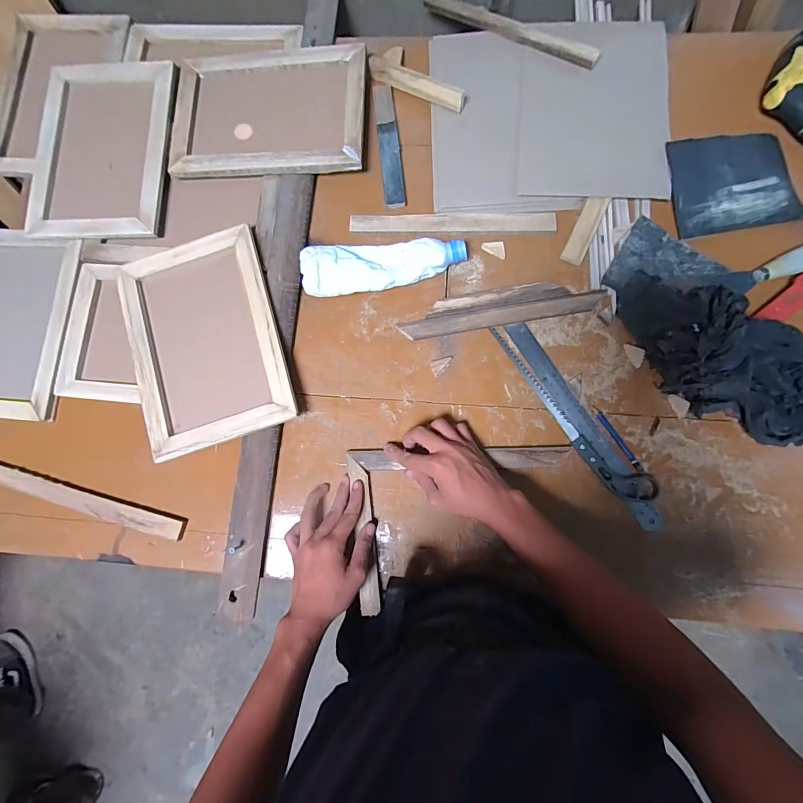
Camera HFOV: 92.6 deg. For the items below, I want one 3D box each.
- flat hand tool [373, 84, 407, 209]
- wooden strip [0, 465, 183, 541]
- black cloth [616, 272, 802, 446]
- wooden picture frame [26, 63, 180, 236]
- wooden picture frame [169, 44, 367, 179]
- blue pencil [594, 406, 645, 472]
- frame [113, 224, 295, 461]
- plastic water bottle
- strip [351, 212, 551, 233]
[{"bbox_3d":[-0.019,-0.390,0.582,0.030,0.007,0.204,-7,83,3],"label":"flat hand tool"},{"bbox_3d":[-0.470,0.134,0.539,0.350,0.013,0.026,15,84,5],"label":"wooden strip"},{"bbox_3d":[0.412,-0.059,0.479,0.296,0.063,0.156,30,87,8],"label":"black cloth"},{"bbox_3d":[-0.463,-0.397,0.596,0.209,0.014,0.282,2,83,4],"label":"wooden picture frame"},{"bbox_3d":[-0.204,-0.452,0.587,0.295,0.021,0.220,0,83,4],"label":"wooden picture frame"},{"bbox_3d":[0.285,0.049,0.505,0.010,0.005,0.098,-32,82,-1],"label":"blue pencil"},{"bbox_3d":[-0.277,-0.091,0.544,0.208,0.023,0.300,-15,82,2],"label":"frame"},{"bbox_3d":[-0.025,-0.192,0.535,0.229,0.053,0.069,-8,83,4],"label":"plastic water bottle"},{"bbox_3d":[0.072,-0.260,0.558,0.291,0.007,0.028,2,83,4],"label":"strip"}]

